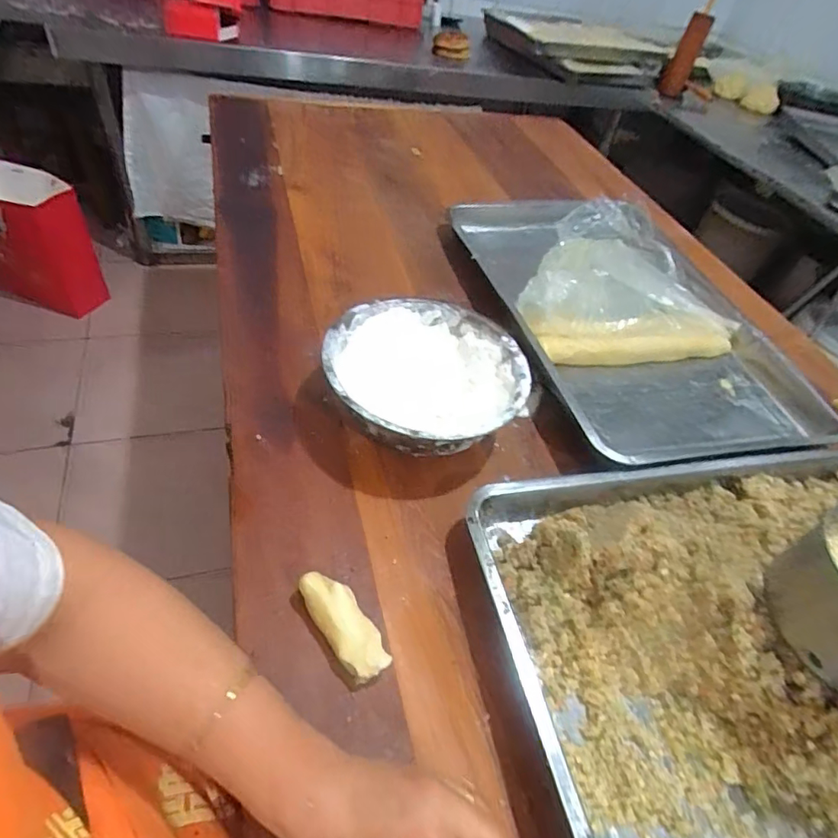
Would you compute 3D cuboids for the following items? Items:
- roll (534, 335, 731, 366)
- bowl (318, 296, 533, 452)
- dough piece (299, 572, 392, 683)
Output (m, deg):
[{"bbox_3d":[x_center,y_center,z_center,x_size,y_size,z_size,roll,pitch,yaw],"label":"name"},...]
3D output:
[{"bbox_3d":[0.316,-0.101,0.742,0.313,0.037,0.036,-2,49,-14],"label":"roll"},{"bbox_3d":[0.007,-0.042,0.588,0.216,0.082,0.213,6,48,-7],"label":"bowl"},{"bbox_3d":[-0.062,0.170,0.429,0.037,0.027,0.095,-25,58,-31],"label":"dough piece"}]

